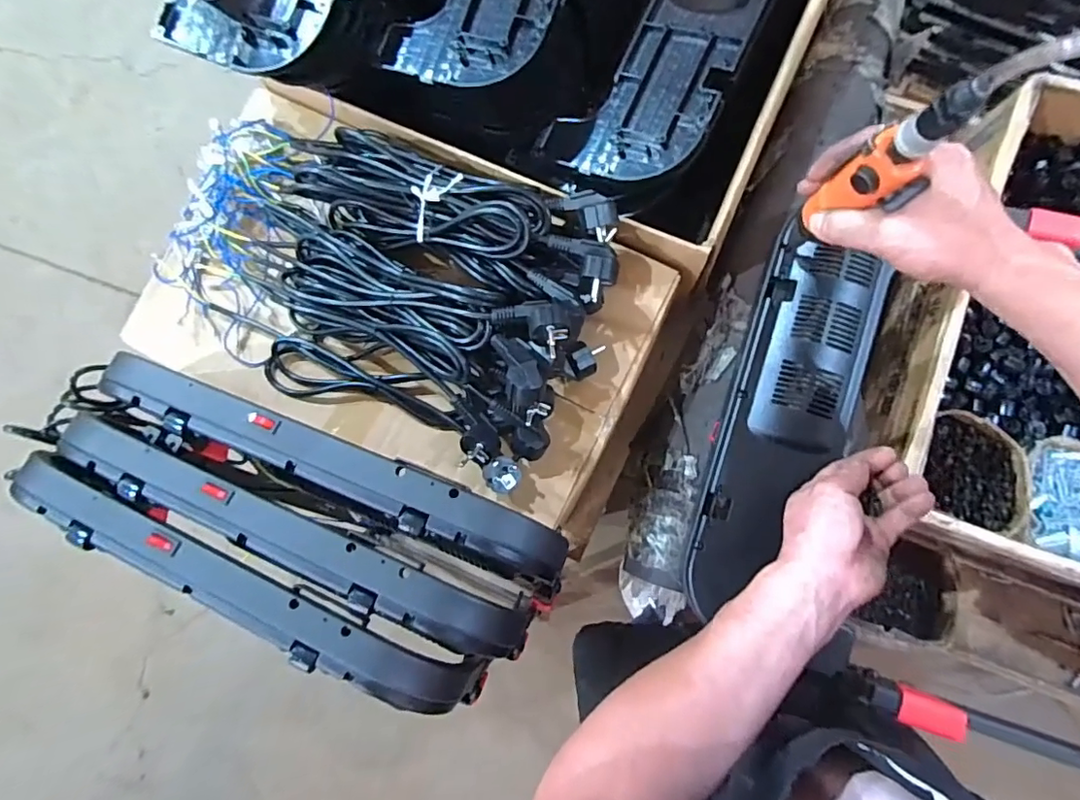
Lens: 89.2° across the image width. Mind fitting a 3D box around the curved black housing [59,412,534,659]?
[{"bbox_3d":[-0.229,0.118,0.515,0.455,0.145,0.064,24,88,9],"label":"curved black housing"}]

